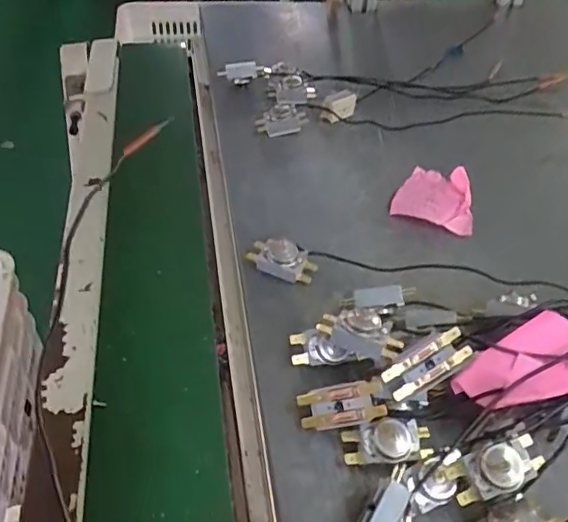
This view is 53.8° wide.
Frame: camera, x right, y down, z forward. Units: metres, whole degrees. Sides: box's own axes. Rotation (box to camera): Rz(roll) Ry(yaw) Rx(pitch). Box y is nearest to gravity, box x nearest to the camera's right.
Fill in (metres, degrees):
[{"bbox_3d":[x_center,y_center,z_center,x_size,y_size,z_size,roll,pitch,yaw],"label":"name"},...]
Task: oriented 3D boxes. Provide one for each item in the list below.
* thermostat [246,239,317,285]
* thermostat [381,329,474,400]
[{"bbox_3d":[-0.001,0.001,0.495,0.058,0.027,0.028,20,48,17],"label":"thermostat"},{"bbox_3d":[0.096,0.069,0.379,0.061,0.013,0.029,-33,89,0],"label":"thermostat"}]

